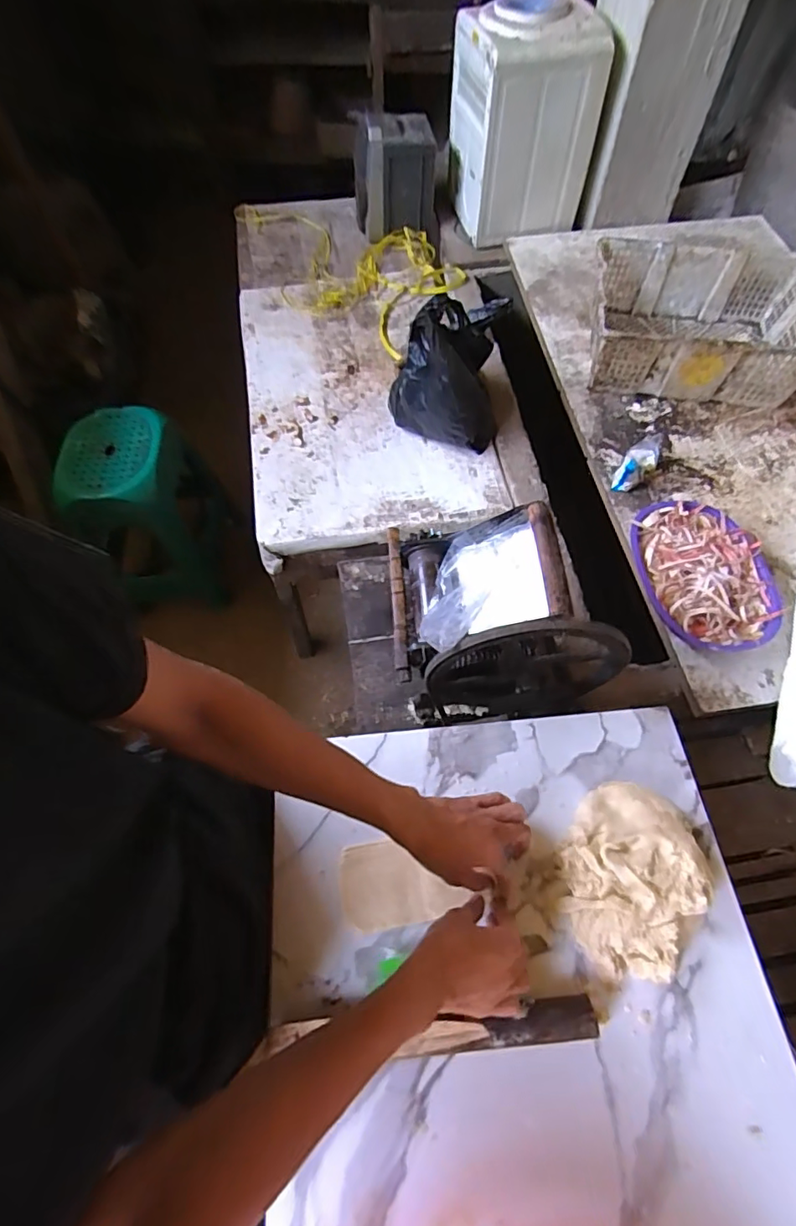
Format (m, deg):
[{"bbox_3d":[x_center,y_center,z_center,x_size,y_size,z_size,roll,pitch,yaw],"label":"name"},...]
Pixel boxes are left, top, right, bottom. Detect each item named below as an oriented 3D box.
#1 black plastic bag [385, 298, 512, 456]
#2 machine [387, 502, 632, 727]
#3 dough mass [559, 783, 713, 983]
[{"bbox_3d":[0.103,-0.517,1.139,0.239,0.268,0.243,3,67,1],"label":"black plastic bag"},{"bbox_3d":[0.137,-0.017,0.754,0.288,0.252,0.237,-3,67,-1],"label":"machine"},{"bbox_3d":[0.248,0.275,0.575,0.140,0.044,0.177,37,72,14],"label":"dough mass"}]

